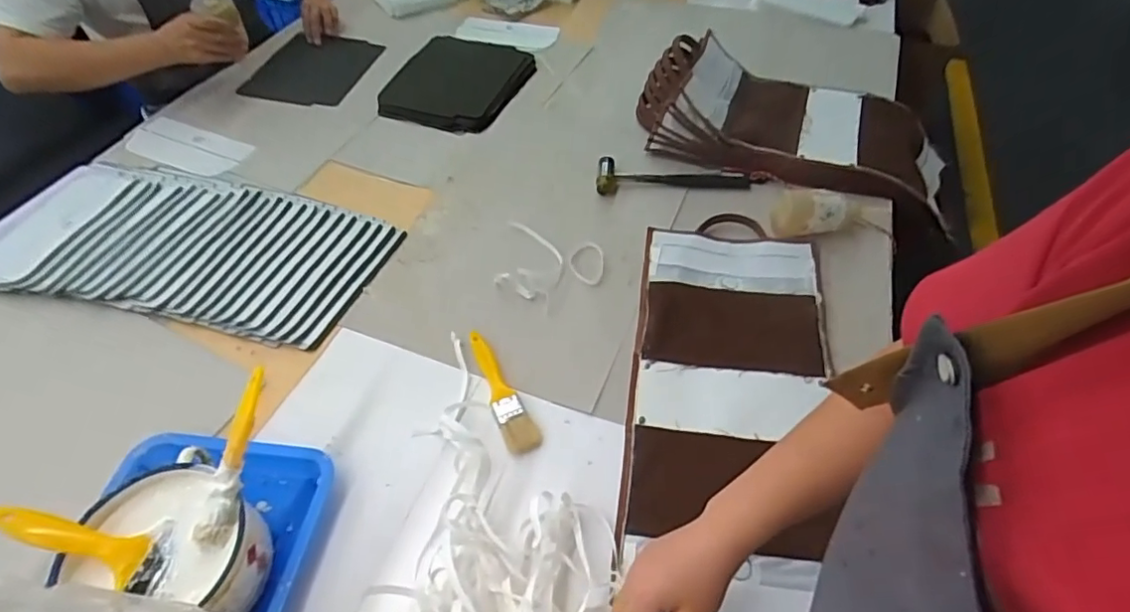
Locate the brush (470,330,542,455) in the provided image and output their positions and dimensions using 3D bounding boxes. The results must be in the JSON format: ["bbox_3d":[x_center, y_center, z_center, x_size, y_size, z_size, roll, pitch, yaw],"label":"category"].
[{"bbox_3d":[-0.080,0.096,0.679,0.036,0.013,0.176,-22,53,-16],"label":"brush"}]

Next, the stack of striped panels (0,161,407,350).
[{"bbox_3d":[-0.559,-0.093,0.834,0.581,0.029,0.276,11,51,12],"label":"stack of striped panels"}]

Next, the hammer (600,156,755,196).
[{"bbox_3d":[0.171,-0.212,0.918,0.241,0.028,0.062,0,50,1],"label":"hammer"}]

